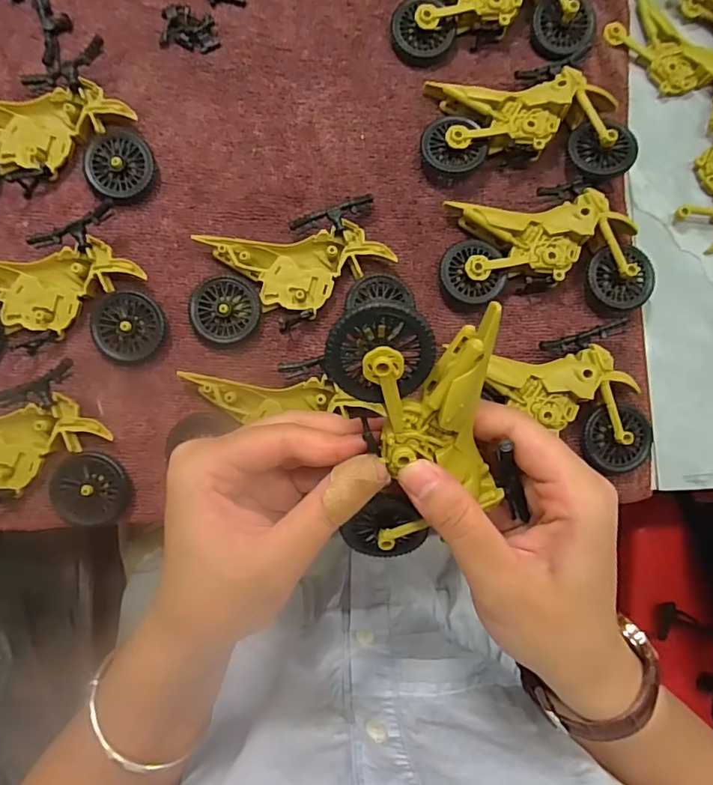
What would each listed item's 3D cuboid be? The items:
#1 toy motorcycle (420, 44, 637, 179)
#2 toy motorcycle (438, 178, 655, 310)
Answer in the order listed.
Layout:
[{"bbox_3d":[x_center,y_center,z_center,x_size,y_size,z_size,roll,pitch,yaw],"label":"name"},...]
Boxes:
[{"bbox_3d":[0.097,-0.159,0.286,0.114,0.025,0.072,3,86,-4],"label":"toy motorcycle"},{"bbox_3d":[0.106,-0.082,0.282,0.114,0.026,0.067,2,86,-4],"label":"toy motorcycle"}]

